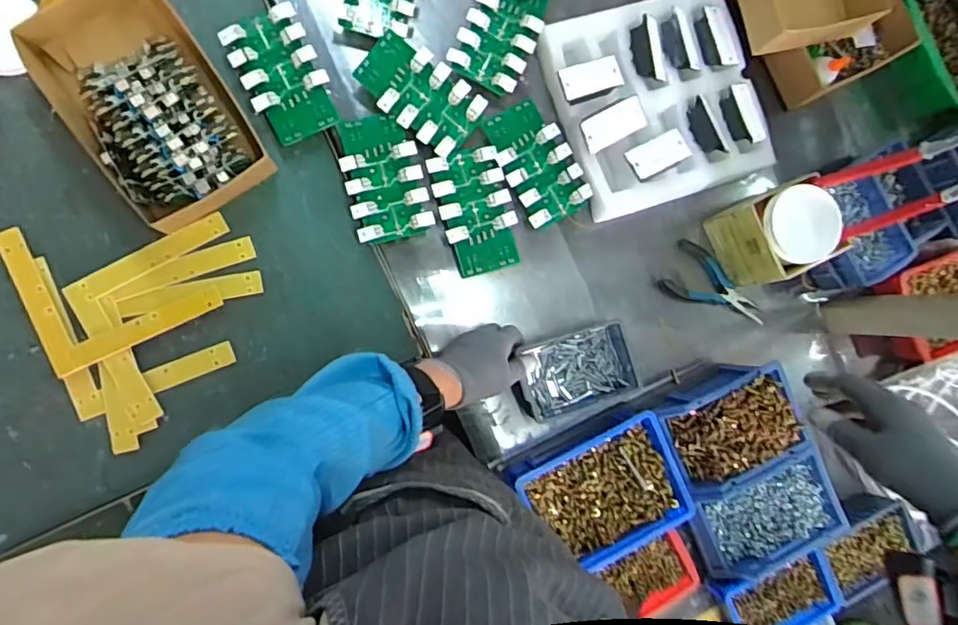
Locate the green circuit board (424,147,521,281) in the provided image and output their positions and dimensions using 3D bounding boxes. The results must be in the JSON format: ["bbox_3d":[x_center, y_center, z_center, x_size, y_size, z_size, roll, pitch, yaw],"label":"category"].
[{"bbox_3d":[-0.002,-0.131,0.724,0.092,0.015,0.155,-18,90,-8],"label":"green circuit board"}]

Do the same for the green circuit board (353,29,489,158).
[{"bbox_3d":[-0.074,-0.280,0.720,0.157,0.013,0.092,41,83,-5],"label":"green circuit board"}]

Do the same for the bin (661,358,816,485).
[{"bbox_3d":[0.325,0.148,0.753,0.165,0.092,0.119,-22,91,-8],"label":"bin"}]

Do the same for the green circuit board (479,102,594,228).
[{"bbox_3d":[0.079,-0.194,0.741,0.092,0.014,0.158,-30,92,-8],"label":"green circuit board"}]

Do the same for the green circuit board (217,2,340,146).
[{"bbox_3d":[-0.242,-0.292,0.708,0.095,0.030,0.156,-27,92,-8],"label":"green circuit board"}]

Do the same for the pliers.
[{"bbox_3d":[0.331,-0.032,0.797,0.151,0.019,0.075,29,84,-6],"label":"pliers"}]

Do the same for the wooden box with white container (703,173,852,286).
[{"bbox_3d":[0.393,-0.102,0.747,0.103,0.125,0.108,-24,91,-8],"label":"wooden box with white container"}]

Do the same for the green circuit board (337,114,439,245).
[{"bbox_3d":[-0.119,-0.169,0.718,0.094,0.023,0.152,-14,90,-8],"label":"green circuit board"}]

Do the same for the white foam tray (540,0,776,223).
[{"bbox_3d":[0.241,-0.281,0.749,0.264,0.052,0.265,-20,91,-8],"label":"white foam tray"}]

